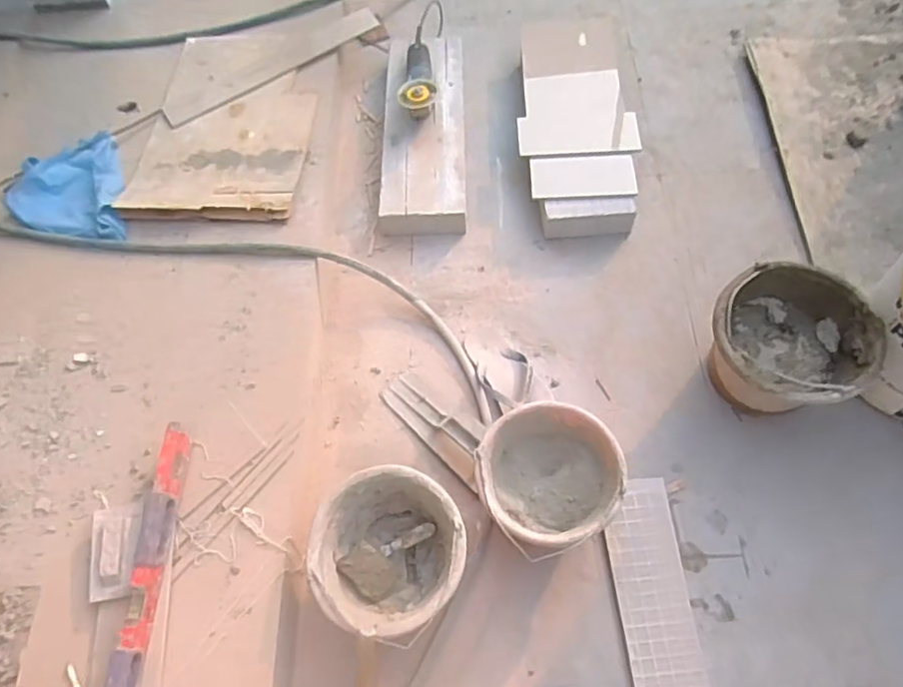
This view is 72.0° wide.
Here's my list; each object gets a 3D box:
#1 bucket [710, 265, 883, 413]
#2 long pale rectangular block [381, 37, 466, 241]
[{"bbox_3d":[0.597,0.014,1.144,0.251,0.212,0.252,-2,63,4],"label":"bucket"},{"bbox_3d":[-0.064,-0.545,1.540,0.203,0.086,0.618,-1,65,3],"label":"long pale rectangular block"}]

